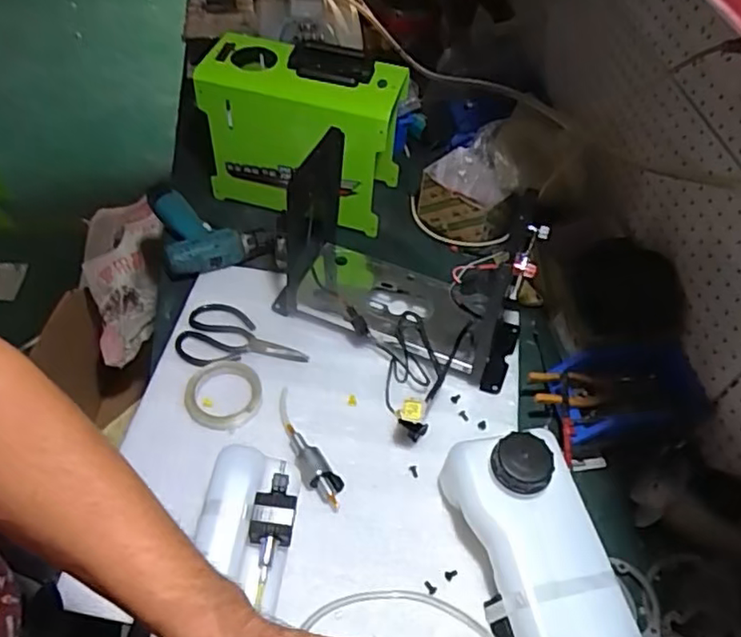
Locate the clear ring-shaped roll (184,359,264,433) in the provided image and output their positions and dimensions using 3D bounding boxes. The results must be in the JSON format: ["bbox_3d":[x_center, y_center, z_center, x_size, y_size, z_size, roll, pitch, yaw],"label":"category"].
[{"bbox_3d":[-0.197,0.101,0.837,0.099,0.014,0.103,3,51,-3],"label":"clear ring-shaped roll"}]

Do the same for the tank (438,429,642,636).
[{"bbox_3d":[0.181,0.248,0.681,0.124,0.123,0.261,-13,54,-15],"label":"tank"}]

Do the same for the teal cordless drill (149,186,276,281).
[{"bbox_3d":[-0.263,-0.162,1.023,0.171,0.054,0.200,-15,55,-17],"label":"teal cordless drill"}]

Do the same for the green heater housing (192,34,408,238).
[{"bbox_3d":[-0.109,-0.304,1.020,0.292,0.251,0.137,14,52,6],"label":"green heater housing"}]

